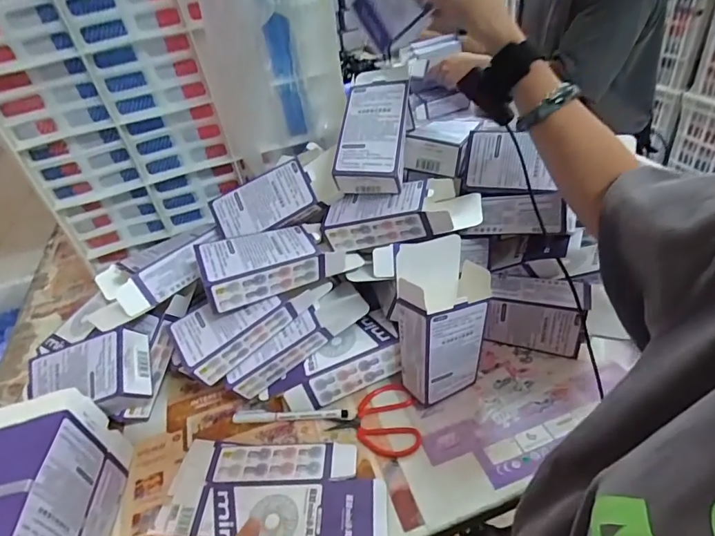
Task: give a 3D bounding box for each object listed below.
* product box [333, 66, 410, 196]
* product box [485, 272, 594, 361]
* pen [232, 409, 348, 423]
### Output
[{"bbox_3d":[0.023,-0.175,0.556,0.078,0.039,0.158,5,77,16],"label":"product box"},{"bbox_3d":[0.227,0.058,0.574,0.112,0.080,0.051,10,40,21],"label":"product box"},{"bbox_3d":[-0.082,0.177,0.543,0.139,0.008,0.013,-4,37,5],"label":"pen"}]

